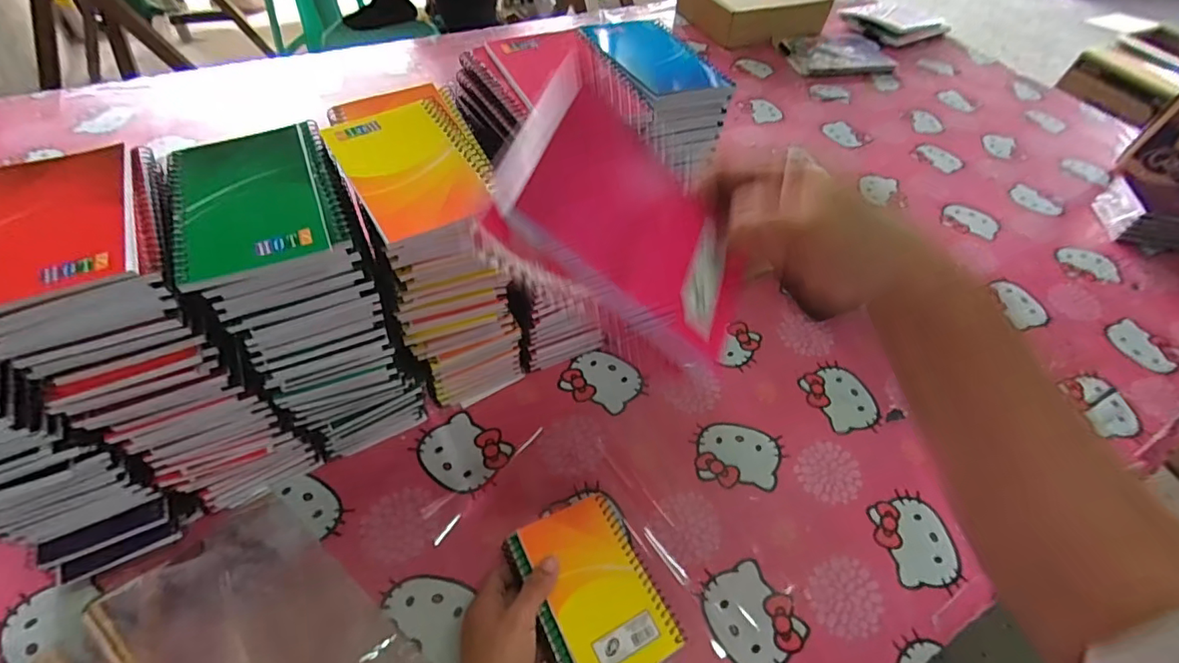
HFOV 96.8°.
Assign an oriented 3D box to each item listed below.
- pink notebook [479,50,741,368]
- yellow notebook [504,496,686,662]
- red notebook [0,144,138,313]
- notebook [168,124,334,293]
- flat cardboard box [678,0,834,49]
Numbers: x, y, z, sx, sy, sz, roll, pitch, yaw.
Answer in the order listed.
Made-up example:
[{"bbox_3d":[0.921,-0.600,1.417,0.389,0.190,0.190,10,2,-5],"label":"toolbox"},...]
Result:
[{"bbox_3d":[0.023,-0.047,0.238,0.131,0.006,0.093,35,65,-29],"label":"pink notebook"},{"bbox_3d":[0.003,0.201,0.406,0.093,0.016,0.130,-22,57,-20],"label":"yellow notebook"},{"bbox_3d":[-0.314,-0.062,0.301,0.083,0.012,0.122,-21,57,-20],"label":"red notebook"},{"bbox_3d":[-0.215,-0.083,0.330,0.082,0.016,0.126,-19,56,-19],"label":"notebook"},{"bbox_3d":[0.362,-0.716,1.154,0.279,0.090,0.191,-20,56,-19],"label":"flat cardboard box"}]

